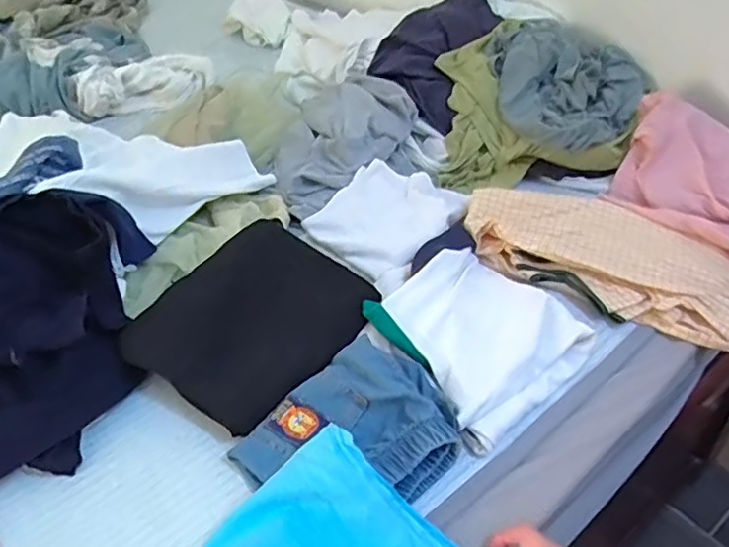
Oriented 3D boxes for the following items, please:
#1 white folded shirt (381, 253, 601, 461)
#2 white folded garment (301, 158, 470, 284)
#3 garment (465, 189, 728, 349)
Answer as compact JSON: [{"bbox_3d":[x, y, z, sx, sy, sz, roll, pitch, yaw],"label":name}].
[{"bbox_3d":[0.117,0.057,0.634,0.175,0.049,0.179,-30,47,-26],"label":"white folded shirt"},{"bbox_3d":[0.028,-0.074,0.785,0.146,0.029,0.175,25,49,30],"label":"white folded garment"},{"bbox_3d":[0.274,-0.027,0.726,0.307,0.048,0.155,25,49,30],"label":"garment"}]

